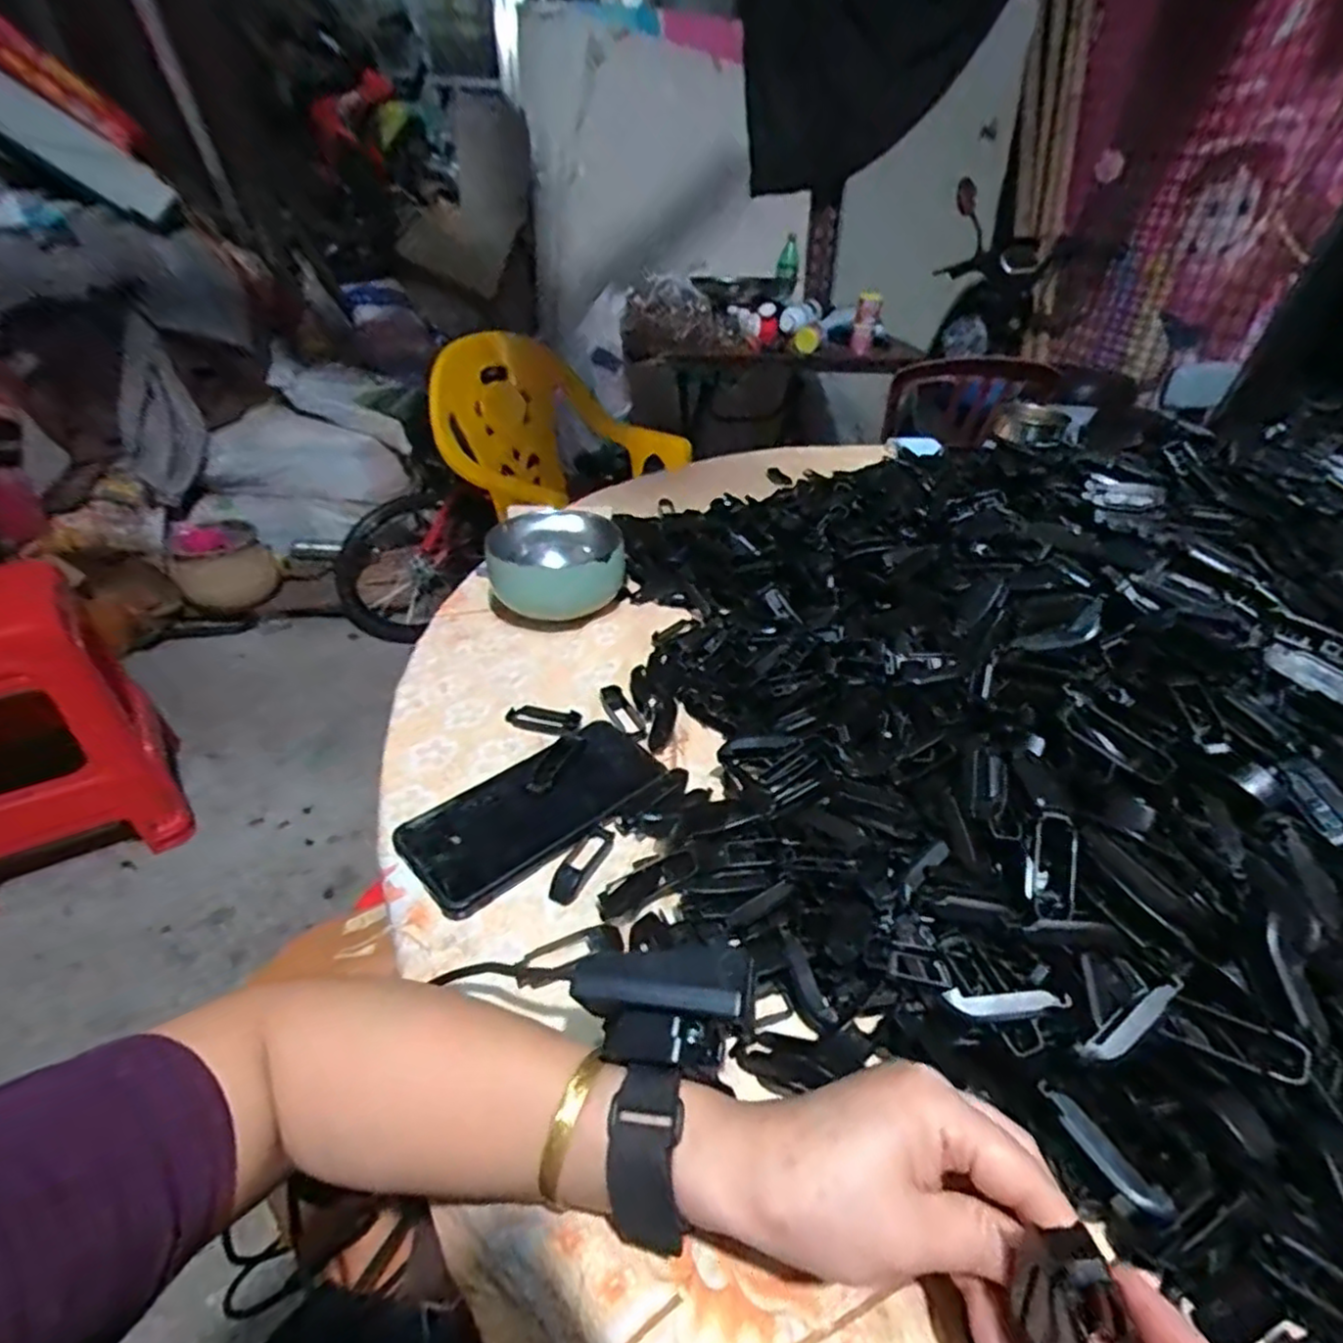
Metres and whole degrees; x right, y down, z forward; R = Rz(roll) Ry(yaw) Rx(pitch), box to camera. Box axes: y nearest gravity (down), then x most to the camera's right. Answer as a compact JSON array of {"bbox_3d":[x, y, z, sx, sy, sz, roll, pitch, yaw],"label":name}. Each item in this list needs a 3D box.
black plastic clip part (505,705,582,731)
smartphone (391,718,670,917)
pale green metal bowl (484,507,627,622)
[{"bbox_3d":[-0.094,0.035,0.512,0.056,0.006,0.021,9,37,11],"label":"black plastic clip part"},{"bbox_3d":[-0.084,0.083,0.443,0.165,0.006,0.077,-28,45,-34],"label":"smartphone"},{"bbox_3d":[-0.107,-0.099,0.648,0.121,0.067,0.121,-5,36,-7],"label":"pale green metal bowl"}]

